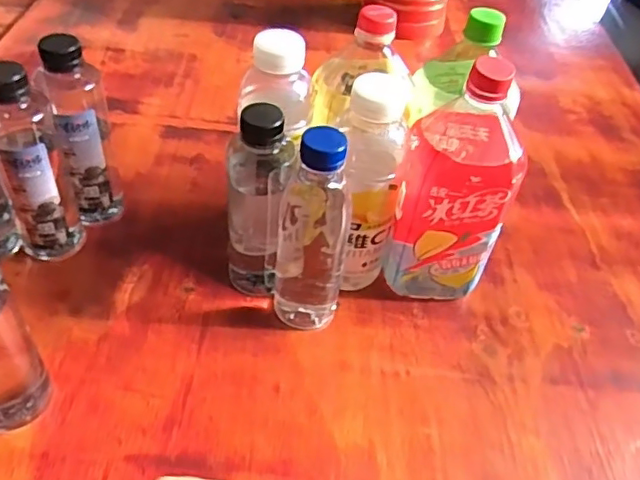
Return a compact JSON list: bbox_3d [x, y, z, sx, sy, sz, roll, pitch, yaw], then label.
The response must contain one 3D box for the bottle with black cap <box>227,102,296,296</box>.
[{"bbox_3d":[-0.051,-0.031,0.479,0.050,0.173,0.060,-2,47,-9],"label":"bottle with black cap"}]

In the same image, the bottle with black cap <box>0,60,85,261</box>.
[{"bbox_3d":[-0.239,-0.058,0.486,0.052,0.177,0.047,-22,52,-25],"label":"bottle with black cap"}]

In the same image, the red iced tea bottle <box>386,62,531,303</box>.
[{"bbox_3d":[0.115,-0.045,0.488,0.085,0.217,0.093,20,47,12],"label":"red iced tea bottle"}]

